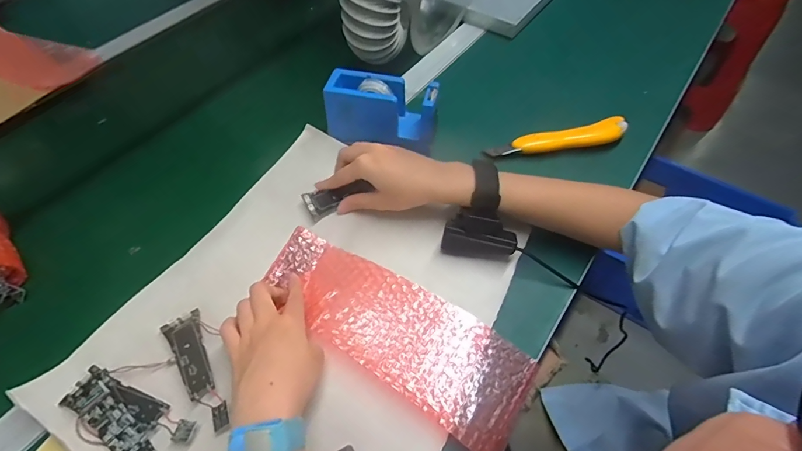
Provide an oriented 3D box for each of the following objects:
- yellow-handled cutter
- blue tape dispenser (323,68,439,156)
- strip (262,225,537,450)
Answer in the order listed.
[{"bbox_3d":[0.192,-0.104,0.498,0.175,0.022,0.031,-12,56,-7],"label":"yellow-handled cutter"},{"bbox_3d":[-0.022,-0.136,0.489,0.131,0.073,0.049,9,56,7],"label":"blue tape dispenser"},{"bbox_3d":[-0.009,0.086,0.368,0.259,0.031,0.095,32,62,20],"label":"strip"}]

